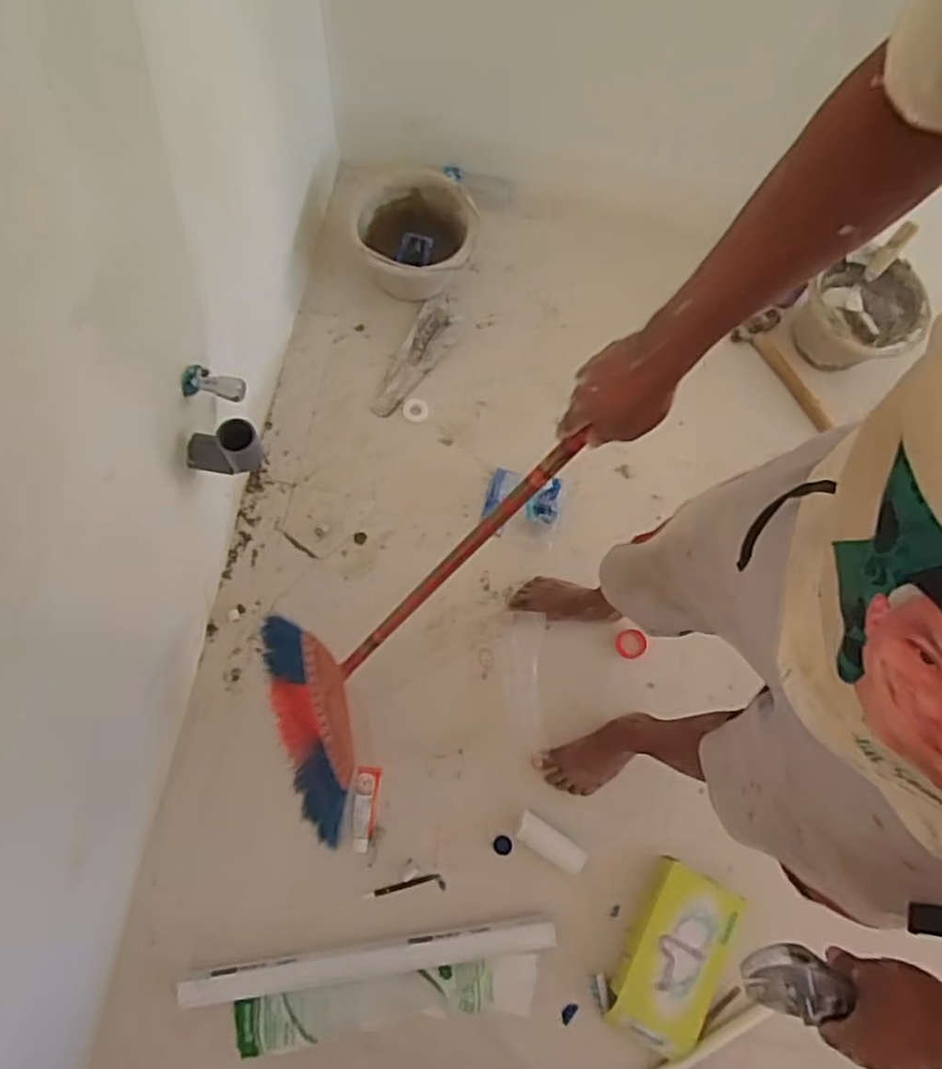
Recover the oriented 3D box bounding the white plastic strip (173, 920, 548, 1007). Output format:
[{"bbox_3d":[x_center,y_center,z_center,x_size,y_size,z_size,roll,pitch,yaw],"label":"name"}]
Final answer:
[{"bbox_3d":[-0.162,0.707,1.161,0.605,0.029,0.046,-5,72,-8],"label":"white plastic strip"}]

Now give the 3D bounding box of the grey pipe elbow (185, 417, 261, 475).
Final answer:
[{"bbox_3d":[-0.379,-0.135,1.063,0.113,0.099,0.057,8,71,-3],"label":"grey pipe elbow"}]

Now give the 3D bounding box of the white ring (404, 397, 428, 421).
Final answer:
[{"bbox_3d":[-0.117,-0.268,1.491,0.054,0.013,0.056,2,72,-5],"label":"white ring"}]

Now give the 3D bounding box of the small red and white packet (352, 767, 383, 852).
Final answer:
[{"bbox_3d":[-0.189,0.488,1.249,0.043,0.024,0.138,5,71,-4],"label":"small red and white packet"}]

